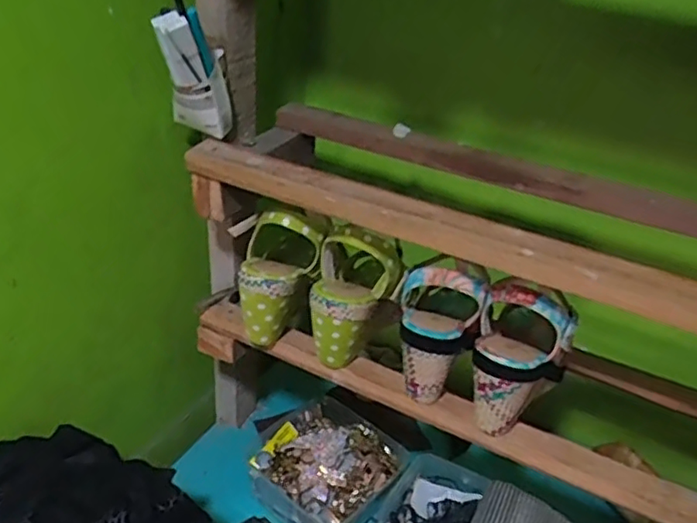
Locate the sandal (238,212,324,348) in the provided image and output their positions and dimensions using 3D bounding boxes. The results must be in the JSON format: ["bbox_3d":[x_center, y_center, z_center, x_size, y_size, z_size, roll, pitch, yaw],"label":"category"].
[{"bbox_3d":[-0.083,0.018,0.640,0.082,0.147,0.066,23,11,25],"label":"sandal"}]

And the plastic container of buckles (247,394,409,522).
[{"bbox_3d":[-0.030,0.258,0.781,0.167,0.065,0.165,26,36,29],"label":"plastic container of buckles"}]

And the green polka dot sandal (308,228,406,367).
[{"bbox_3d":[0.006,0.037,0.621,0.085,0.132,0.077,11,31,8],"label":"green polka dot sandal"}]

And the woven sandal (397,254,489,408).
[{"bbox_3d":[0.084,0.068,0.588,0.077,0.138,0.075,9,31,5],"label":"woven sandal"}]

